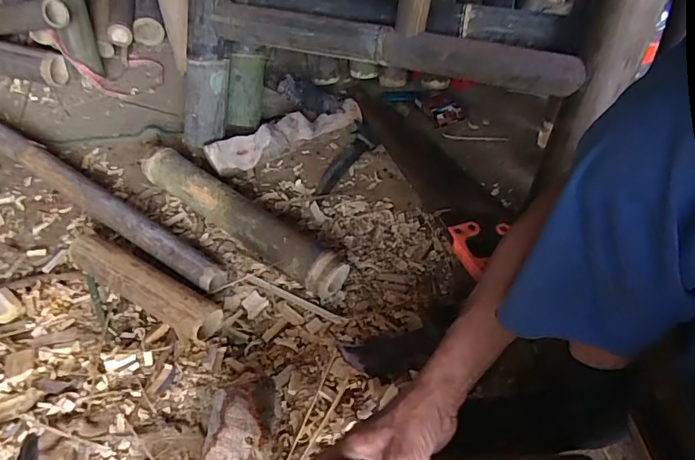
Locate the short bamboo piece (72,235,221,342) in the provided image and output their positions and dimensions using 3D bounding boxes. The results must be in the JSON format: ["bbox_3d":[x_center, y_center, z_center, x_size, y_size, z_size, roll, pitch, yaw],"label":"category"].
[{"bbox_3d":[-0.300,0.083,0.682,0.255,0.060,0.062,24,56,17],"label":"short bamboo piece"}]

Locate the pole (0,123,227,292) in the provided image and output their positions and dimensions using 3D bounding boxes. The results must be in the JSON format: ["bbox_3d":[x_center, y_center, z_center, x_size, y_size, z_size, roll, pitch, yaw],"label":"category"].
[{"bbox_3d":[-0.457,-0.064,0.799,0.651,0.052,0.046,28,57,20],"label":"pole"}]

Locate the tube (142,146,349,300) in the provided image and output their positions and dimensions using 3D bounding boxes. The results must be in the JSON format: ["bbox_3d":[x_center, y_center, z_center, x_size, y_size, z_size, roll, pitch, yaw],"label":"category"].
[{"bbox_3d":[-0.180,-0.027,0.762,0.420,0.068,0.075,31,58,21],"label":"tube"}]

